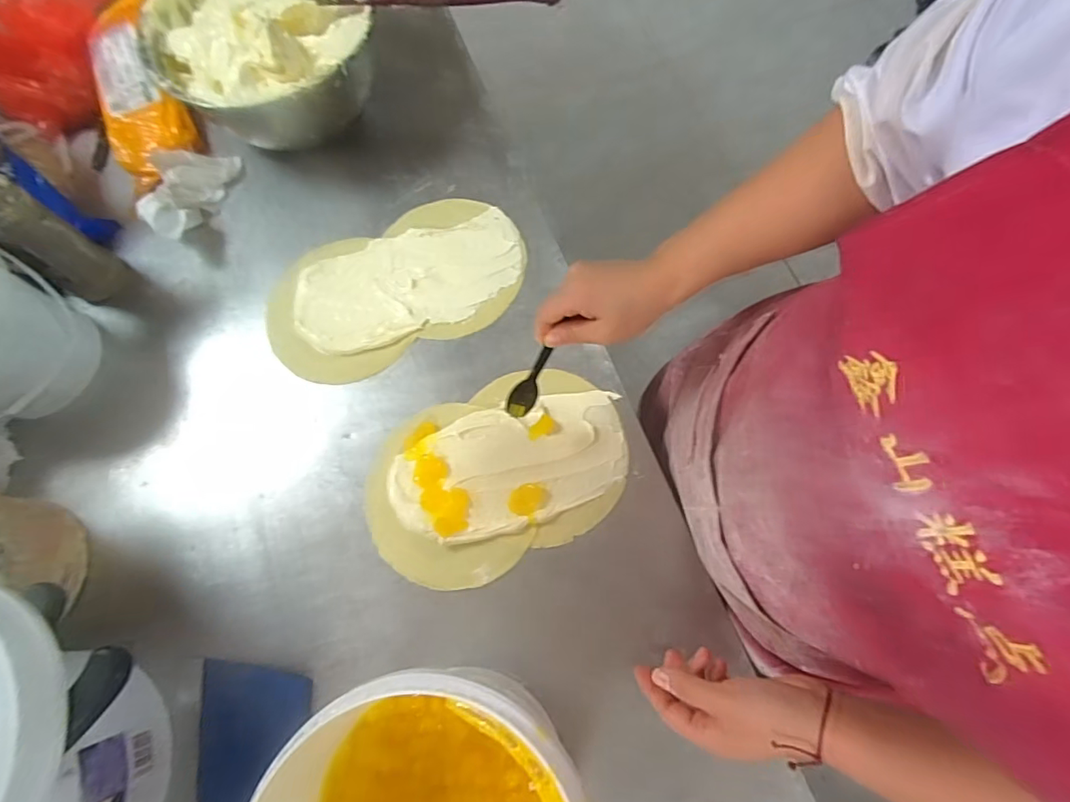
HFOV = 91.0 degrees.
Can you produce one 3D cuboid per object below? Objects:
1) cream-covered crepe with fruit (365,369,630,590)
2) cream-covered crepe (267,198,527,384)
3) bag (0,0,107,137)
[{"bbox_3d":[-0.037,0.069,0.530,0.264,0.011,0.176,-24,72,-6],"label":"cream-covered crepe with fruit"},{"bbox_3d":[-0.157,-0.132,0.595,0.294,0.011,0.168,-23,72,-5],"label":"cream-covered crepe"},{"bbox_3d":[-0.617,-0.451,0.651,0.123,0.110,0.222,7,72,5],"label":"bag"}]

